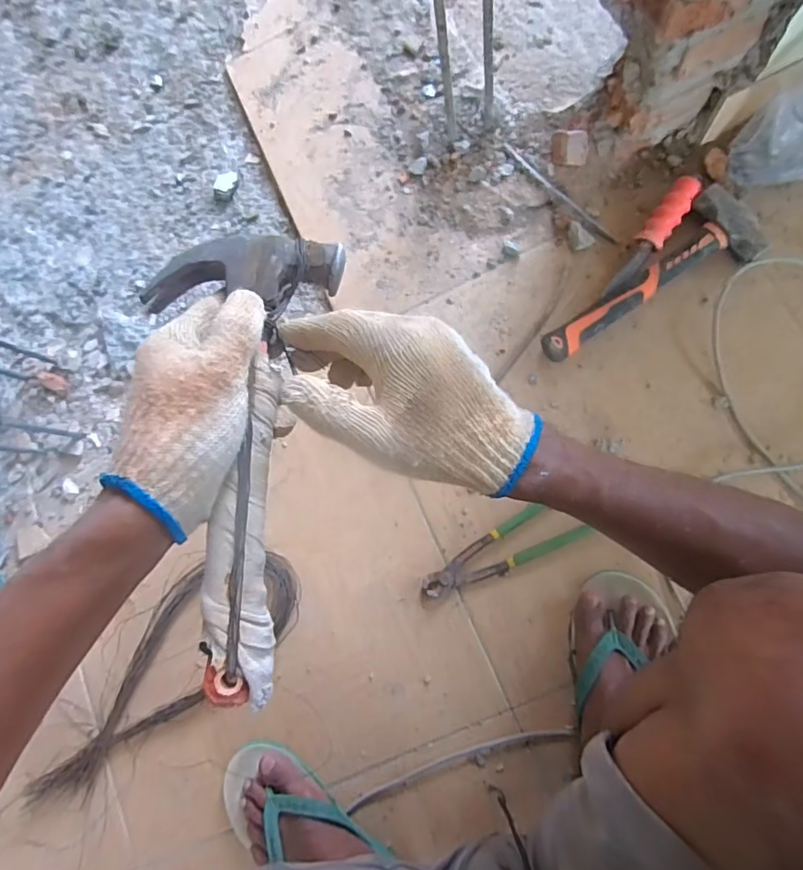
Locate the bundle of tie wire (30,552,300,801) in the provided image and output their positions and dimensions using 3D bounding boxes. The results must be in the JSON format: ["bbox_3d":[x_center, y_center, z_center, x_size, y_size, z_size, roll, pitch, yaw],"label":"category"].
[{"bbox_3d":[-0.317,0.298,0.686,0.423,0.032,0.138,-38,78,1],"label":"bundle of tie wire"}]

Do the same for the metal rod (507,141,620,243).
[{"bbox_3d":[0.207,-0.315,0.690,0.011,0.012,0.193,-44,78,0],"label":"metal rod"}]

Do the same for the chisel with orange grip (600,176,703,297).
[{"bbox_3d":[0.308,-0.242,0.659,0.033,0.027,0.162,36,107,8],"label":"chisel with orange grip"}]

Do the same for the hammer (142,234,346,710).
[{"bbox_3d":[-0.095,0.011,0.322,0.115,0.040,0.274,-2,77,5],"label":"hammer"}]

